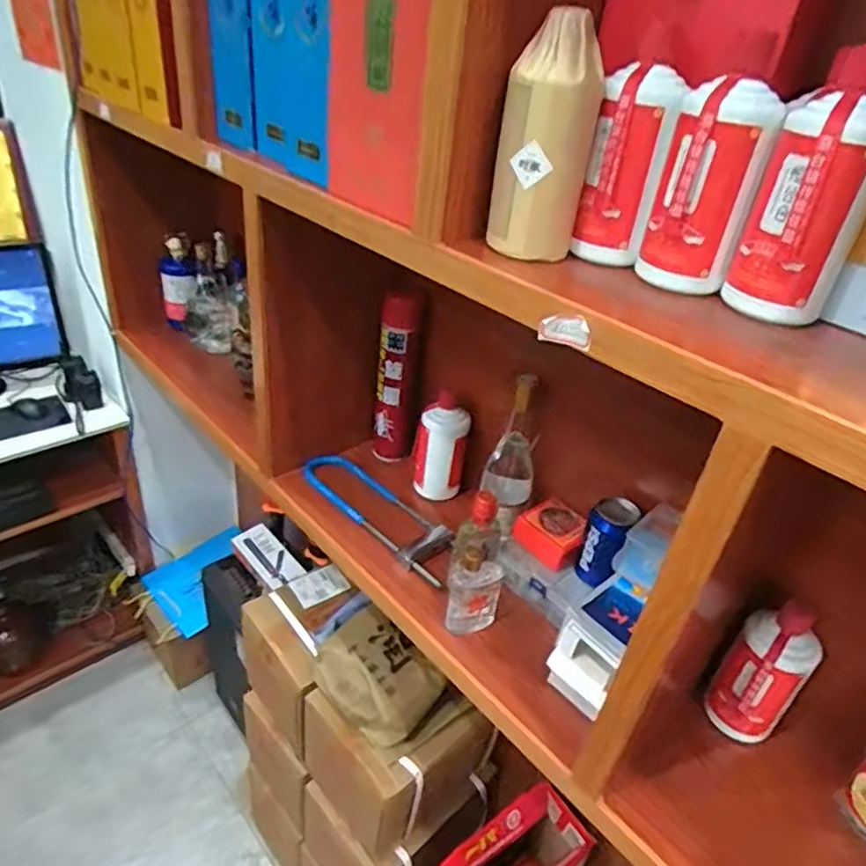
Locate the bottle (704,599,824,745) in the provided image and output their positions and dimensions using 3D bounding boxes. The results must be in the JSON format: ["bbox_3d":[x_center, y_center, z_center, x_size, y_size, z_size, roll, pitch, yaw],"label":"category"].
[{"bbox_3d":[0.362,0.269,0.698,0.063,0.174,0.071,-12,38,-28],"label":"bottle"}]

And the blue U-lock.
[{"bbox_3d":[-0.082,0.127,0.993,0.118,0.046,0.333,-20,42,-35],"label":"blue U-lock"}]

